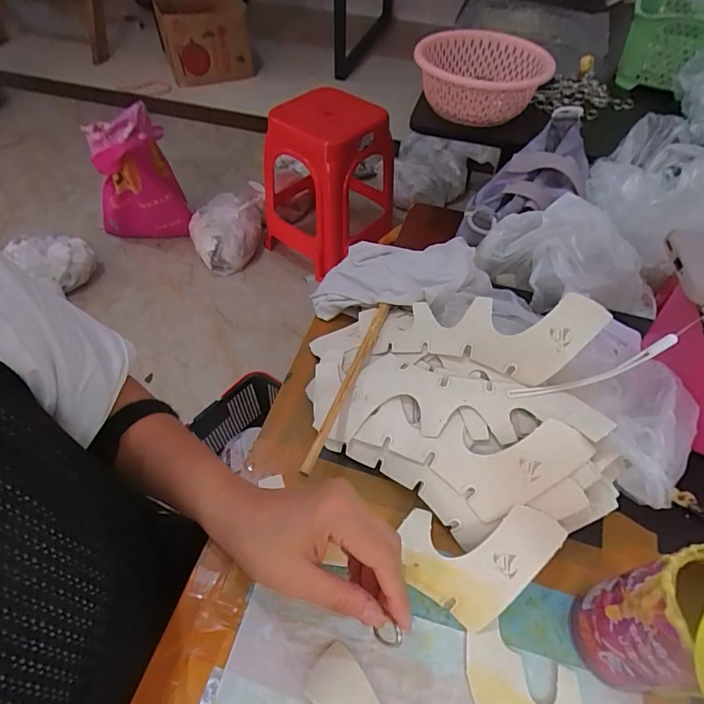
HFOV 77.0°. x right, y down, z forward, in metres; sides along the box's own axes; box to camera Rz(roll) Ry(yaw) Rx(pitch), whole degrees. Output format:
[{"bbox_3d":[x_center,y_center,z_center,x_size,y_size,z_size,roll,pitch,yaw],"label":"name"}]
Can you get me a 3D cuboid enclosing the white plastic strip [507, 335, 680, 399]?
[{"bbox_3d":[0.193,0.018,0.360,0.127,0.022,0.008,-22,53,15],"label":"white plastic strip"}]

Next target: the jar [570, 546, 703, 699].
[{"bbox_3d":[0.183,0.161,0.251,0.056,0.145,0.073,-2,54,-3],"label":"jar"}]

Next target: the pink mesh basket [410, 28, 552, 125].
[{"bbox_3d":[0.226,-0.481,0.775,0.219,0.082,0.225,4,52,1],"label":"pink mesh basket"}]

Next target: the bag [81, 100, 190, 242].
[{"bbox_3d":[-0.754,-0.608,1.534,0.299,0.431,0.158,14,52,9],"label":"bag"}]

